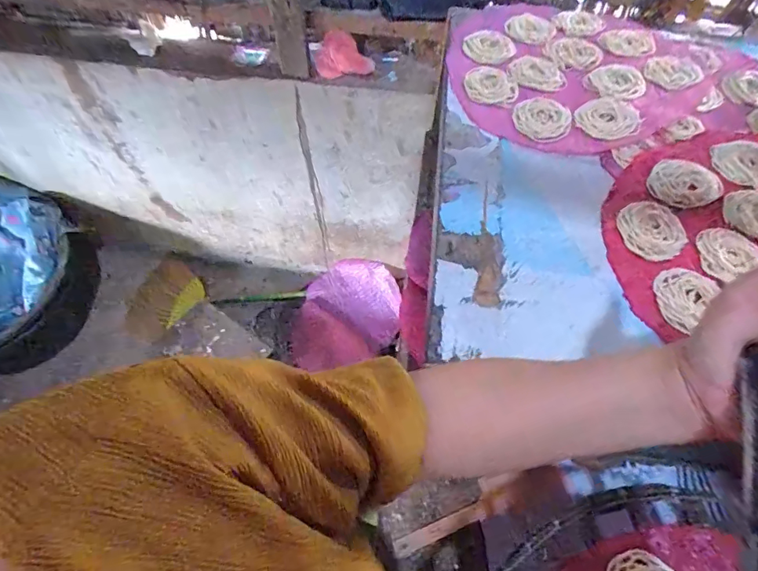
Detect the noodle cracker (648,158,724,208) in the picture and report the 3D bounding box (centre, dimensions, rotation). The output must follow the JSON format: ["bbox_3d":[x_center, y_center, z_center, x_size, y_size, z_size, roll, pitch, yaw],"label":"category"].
[{"bbox_3d":[0.357,-0.122,0.534,0.075,0.016,0.066,-5,61,-4],"label":"noodle cracker"}]

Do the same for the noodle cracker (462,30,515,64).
[{"bbox_3d":[0.160,-0.347,0.658,0.071,0.010,0.075,0,61,-1],"label":"noodle cracker"}]

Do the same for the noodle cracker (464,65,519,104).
[{"bbox_3d":[0.150,-0.273,0.617,0.067,0.005,0.073,0,61,-1],"label":"noodle cracker"}]

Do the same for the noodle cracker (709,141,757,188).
[{"bbox_3d":[0.443,-0.146,0.549,0.077,0.011,0.067,-5,61,-4],"label":"noodle cracker"}]

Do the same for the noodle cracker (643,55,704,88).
[{"bbox_3d":[0.410,-0.300,0.637,0.083,0.004,0.064,-14,62,-9],"label":"noodle cracker"}]

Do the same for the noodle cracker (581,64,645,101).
[{"bbox_3d":[0.326,-0.280,0.625,0.088,0.006,0.067,-14,62,-8],"label":"noodle cracker"}]

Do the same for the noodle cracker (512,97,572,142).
[{"bbox_3d":[0.211,-0.215,0.586,0.074,0.005,0.071,0,61,-1],"label":"noodle cracker"}]

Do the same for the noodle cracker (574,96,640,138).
[{"bbox_3d":[0.294,-0.215,0.584,0.082,0.005,0.065,-14,62,-9],"label":"noodle cracker"}]

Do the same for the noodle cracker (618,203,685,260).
[{"bbox_3d":[0.300,-0.062,0.500,0.071,0.004,0.075,0,61,-1],"label":"noodle cracker"}]

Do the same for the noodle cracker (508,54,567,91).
[{"bbox_3d":[0.218,-0.298,0.636,0.069,0.007,0.081,-9,62,-6],"label":"noodle cracker"}]

